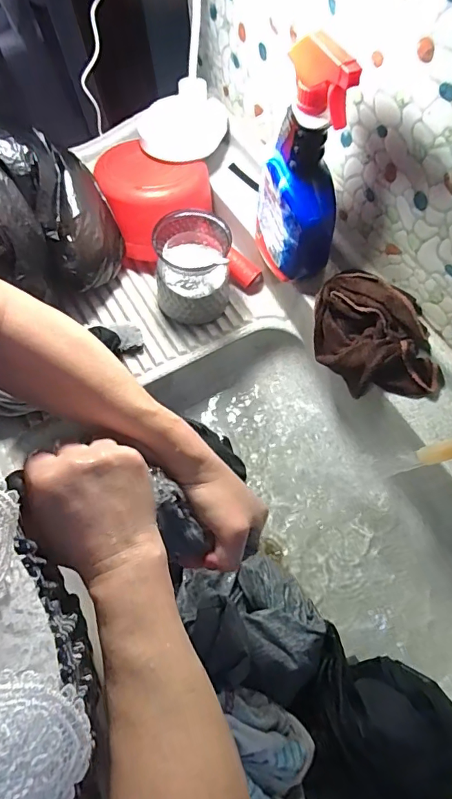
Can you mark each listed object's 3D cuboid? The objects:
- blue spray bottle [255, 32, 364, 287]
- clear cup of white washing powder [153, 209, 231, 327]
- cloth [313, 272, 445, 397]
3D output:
[{"bbox_3d":[0.083,-0.255,0.505,0.085,0.260,0.095,-4,67,1],"label":"blue spray bottle"},{"bbox_3d":[-0.045,-0.181,0.629,0.098,0.117,0.107,-1,68,3],"label":"clear cup of white washing powder"},{"bbox_3d":[0.188,-0.075,0.566,0.111,0.084,0.179,-27,69,-8],"label":"cloth"}]

